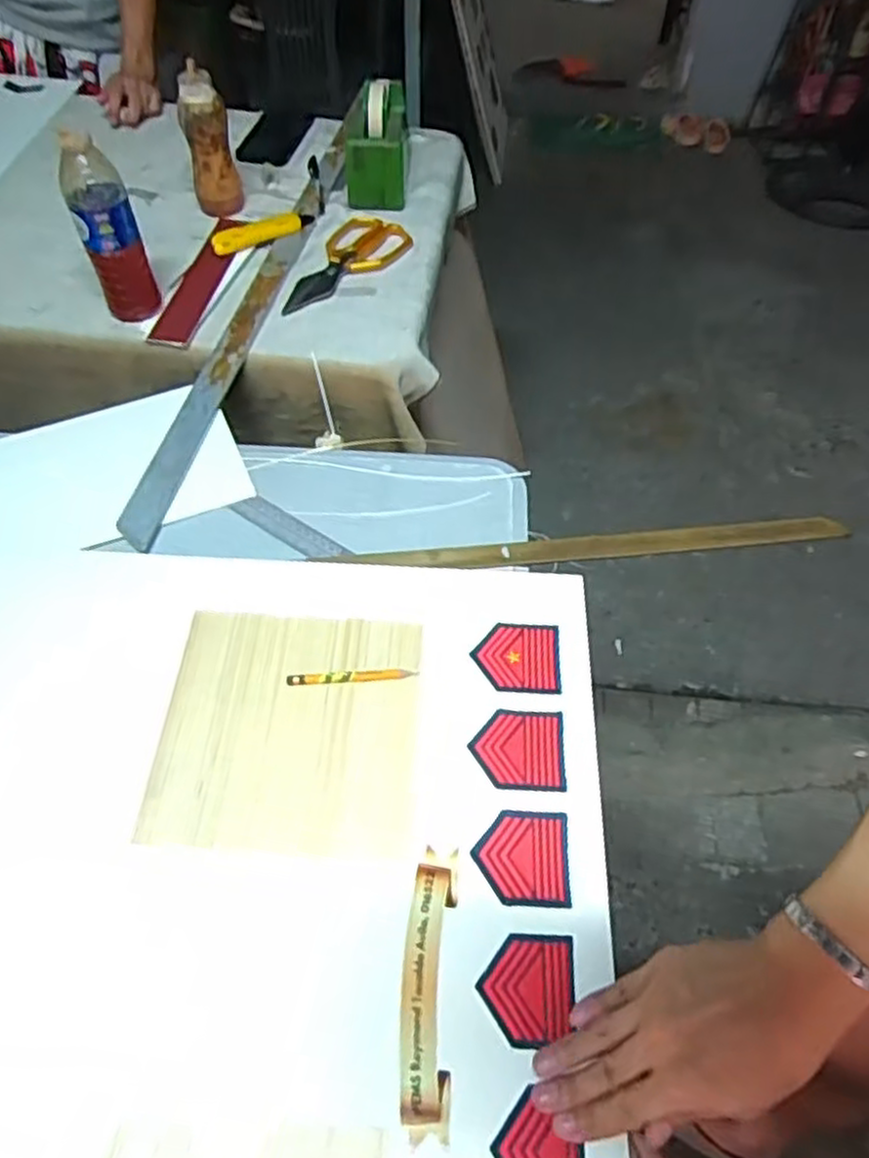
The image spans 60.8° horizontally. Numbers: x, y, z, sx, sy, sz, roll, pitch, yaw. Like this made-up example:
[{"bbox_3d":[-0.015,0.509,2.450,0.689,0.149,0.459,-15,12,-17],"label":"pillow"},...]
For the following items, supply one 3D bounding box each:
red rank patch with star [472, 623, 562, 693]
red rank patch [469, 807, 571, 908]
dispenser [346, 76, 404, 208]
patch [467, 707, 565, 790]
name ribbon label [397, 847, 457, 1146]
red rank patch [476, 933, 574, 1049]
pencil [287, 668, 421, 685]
[{"bbox_3d":[0.069,0.064,0.613,0.070,0.004,0.063,5,57,-1],"label":"red rank patch with star"},{"bbox_3d":[0.062,0.195,0.520,0.065,0.004,0.063,2,58,2],"label":"red rank patch"},{"bbox_3d":[-0.078,-0.613,1.022,0.075,0.122,0.162,1,54,-1],"label":"dispenser"},{"bbox_3d":[0.064,0.130,0.567,0.069,0.005,0.063,3,54,1],"label":"patch"},{"bbox_3d":[-0.004,0.256,0.472,0.031,0.009,0.160,1,53,4],"label":"name ribbon label"},{"bbox_3d":[0.059,0.261,0.473,0.057,0.006,0.063,5,54,2],"label":"red rank patch"},{"bbox_3d":[-0.066,0.079,0.598,0.104,0.004,0.010,-3,54,-4],"label":"pencil"}]

